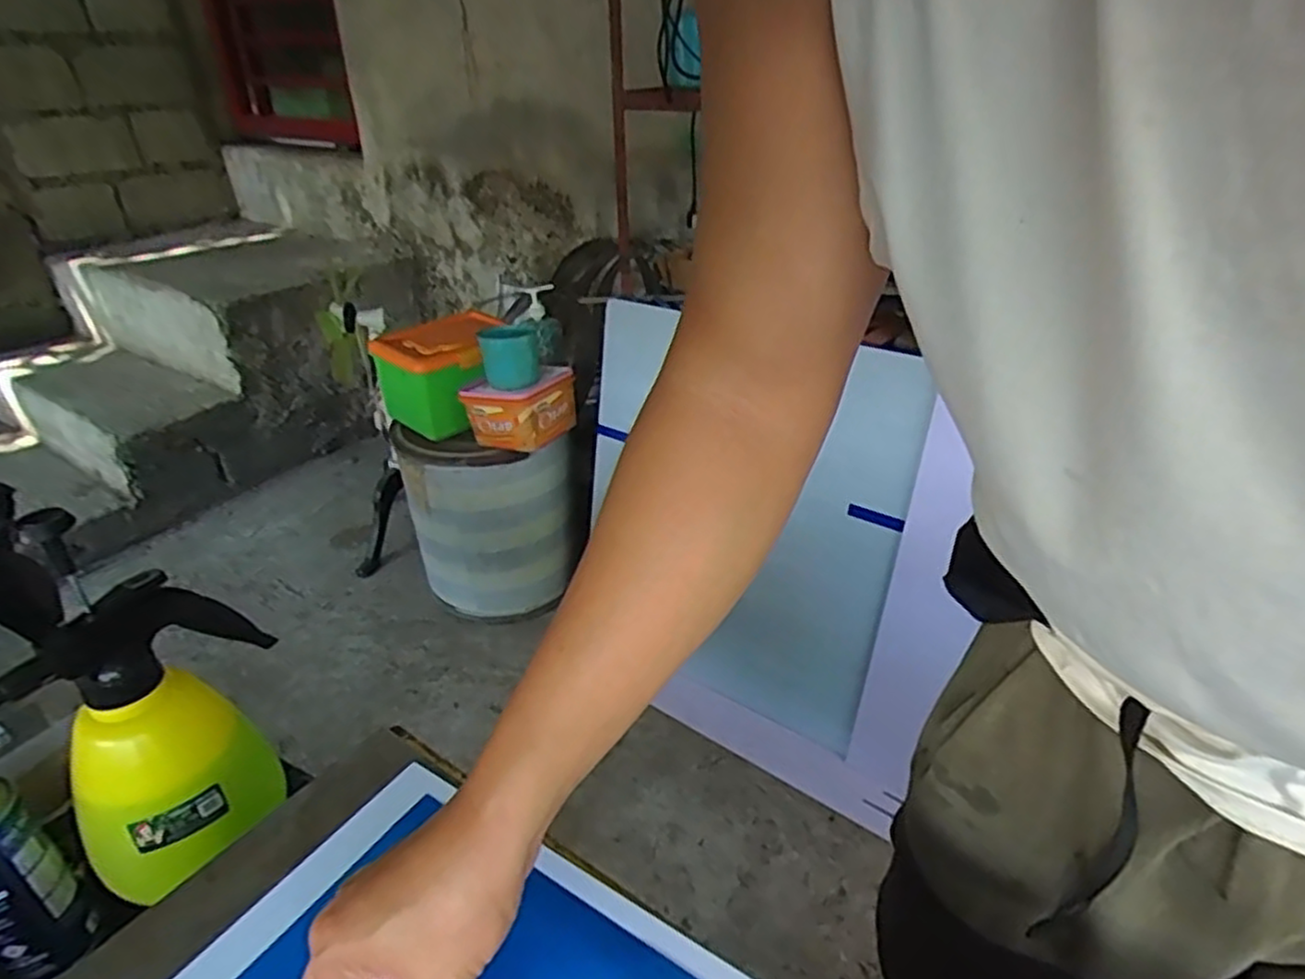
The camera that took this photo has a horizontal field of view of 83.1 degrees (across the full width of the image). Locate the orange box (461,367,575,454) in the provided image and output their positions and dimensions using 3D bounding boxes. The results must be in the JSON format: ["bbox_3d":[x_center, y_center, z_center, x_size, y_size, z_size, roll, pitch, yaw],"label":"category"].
[{"bbox_3d":[-0.276,-0.177,1.571,0.175,0.141,0.187,16,34,26],"label":"orange box"}]

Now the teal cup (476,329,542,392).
[{"bbox_3d":[-0.287,-0.266,1.492,0.114,0.095,0.113,0,30,0],"label":"teal cup"}]

